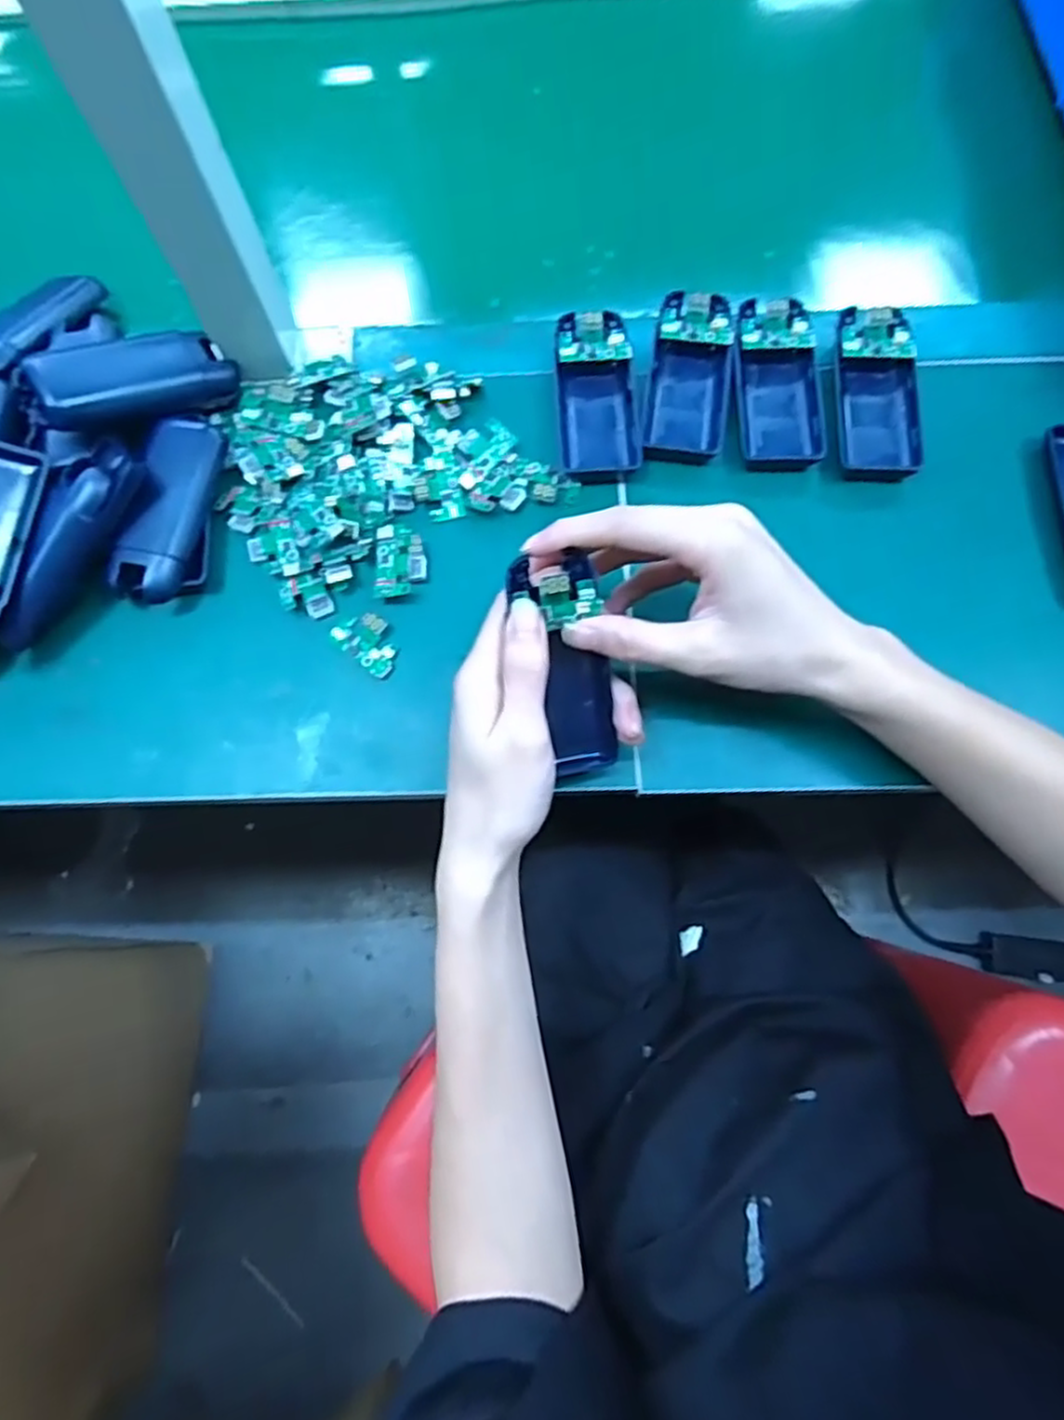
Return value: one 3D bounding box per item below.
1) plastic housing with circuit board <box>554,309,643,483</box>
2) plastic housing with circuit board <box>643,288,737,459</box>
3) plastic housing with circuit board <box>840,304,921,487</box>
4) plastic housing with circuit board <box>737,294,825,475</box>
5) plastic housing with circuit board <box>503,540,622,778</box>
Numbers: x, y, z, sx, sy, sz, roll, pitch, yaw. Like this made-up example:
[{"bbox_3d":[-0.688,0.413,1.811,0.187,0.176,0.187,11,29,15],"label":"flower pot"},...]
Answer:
[{"bbox_3d":[0.036,-0.180,0.420,0.044,0.019,0.102,-3,74,1],"label":"plastic housing with circuit board"},{"bbox_3d":[0.091,-0.192,0.423,0.042,0.017,0.098,8,74,4],"label":"plastic housing with circuit board"},{"bbox_3d":[0.193,-0.177,0.414,0.041,0.020,0.098,2,74,2],"label":"plastic housing with circuit board"},{"bbox_3d":[0.139,-0.185,0.419,0.044,0.024,0.096,-1,74,2],"label":"plastic housing with circuit board"},{"bbox_3d":[0.018,-0.018,0.347,0.037,0.017,0.105,-12,113,-2],"label":"plastic housing with circuit board"}]

